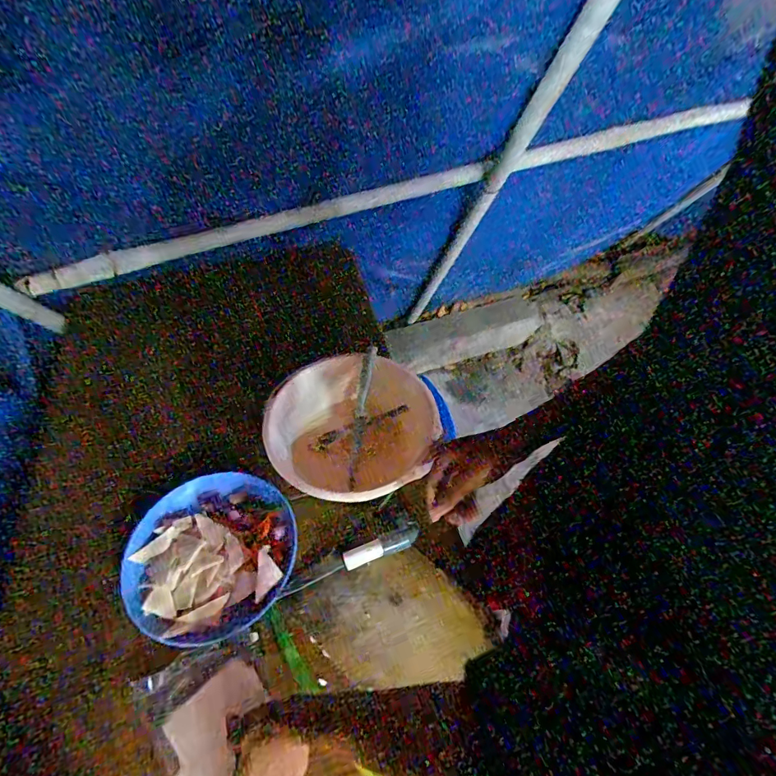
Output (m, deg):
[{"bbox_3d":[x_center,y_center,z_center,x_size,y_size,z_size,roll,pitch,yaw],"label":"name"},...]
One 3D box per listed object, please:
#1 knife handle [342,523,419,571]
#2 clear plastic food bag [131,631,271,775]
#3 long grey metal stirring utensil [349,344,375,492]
[{"bbox_3d":[-0.008,0.210,0.608,0.103,0.018,0.024,-18,53,-13],"label":"knife handle"},{"bbox_3d":[-0.199,0.375,0.519,0.133,0.021,0.155,-23,54,-17],"label":"clear plastic food bag"},{"bbox_3d":[-0.044,0.044,0.728,0.017,0.010,0.224,7,83,7],"label":"long grey metal stirring utensil"}]

